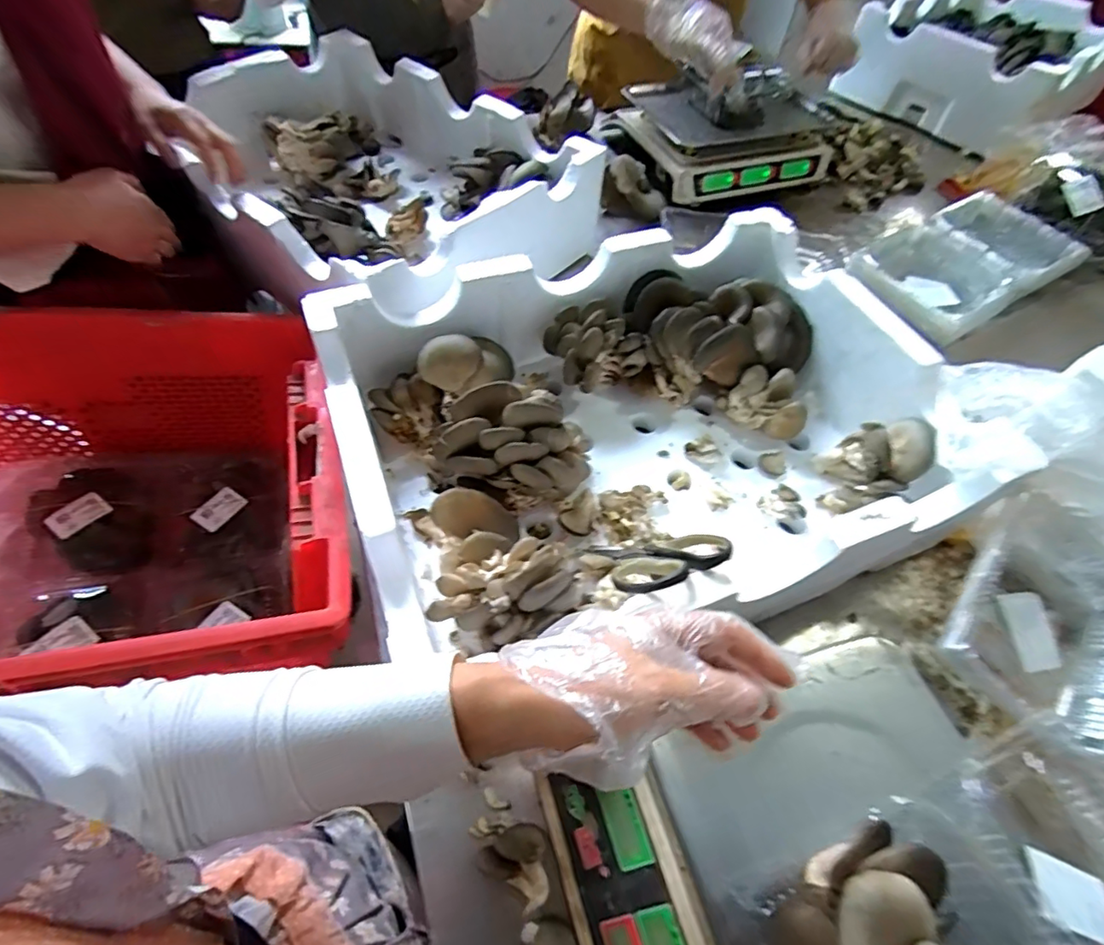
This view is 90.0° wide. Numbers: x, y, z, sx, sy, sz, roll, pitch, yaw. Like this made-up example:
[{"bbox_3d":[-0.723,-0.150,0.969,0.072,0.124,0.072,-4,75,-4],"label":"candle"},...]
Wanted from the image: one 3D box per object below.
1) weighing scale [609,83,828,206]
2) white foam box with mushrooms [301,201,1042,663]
[{"bbox_3d":[0.322,-0.662,1.061,0.355,0.095,0.323,-18,58,-16],"label":"weighing scale"},{"bbox_3d":[0.091,-0.051,0.573,0.563,0.145,0.433,-18,58,-16],"label":"white foam box with mushrooms"}]

